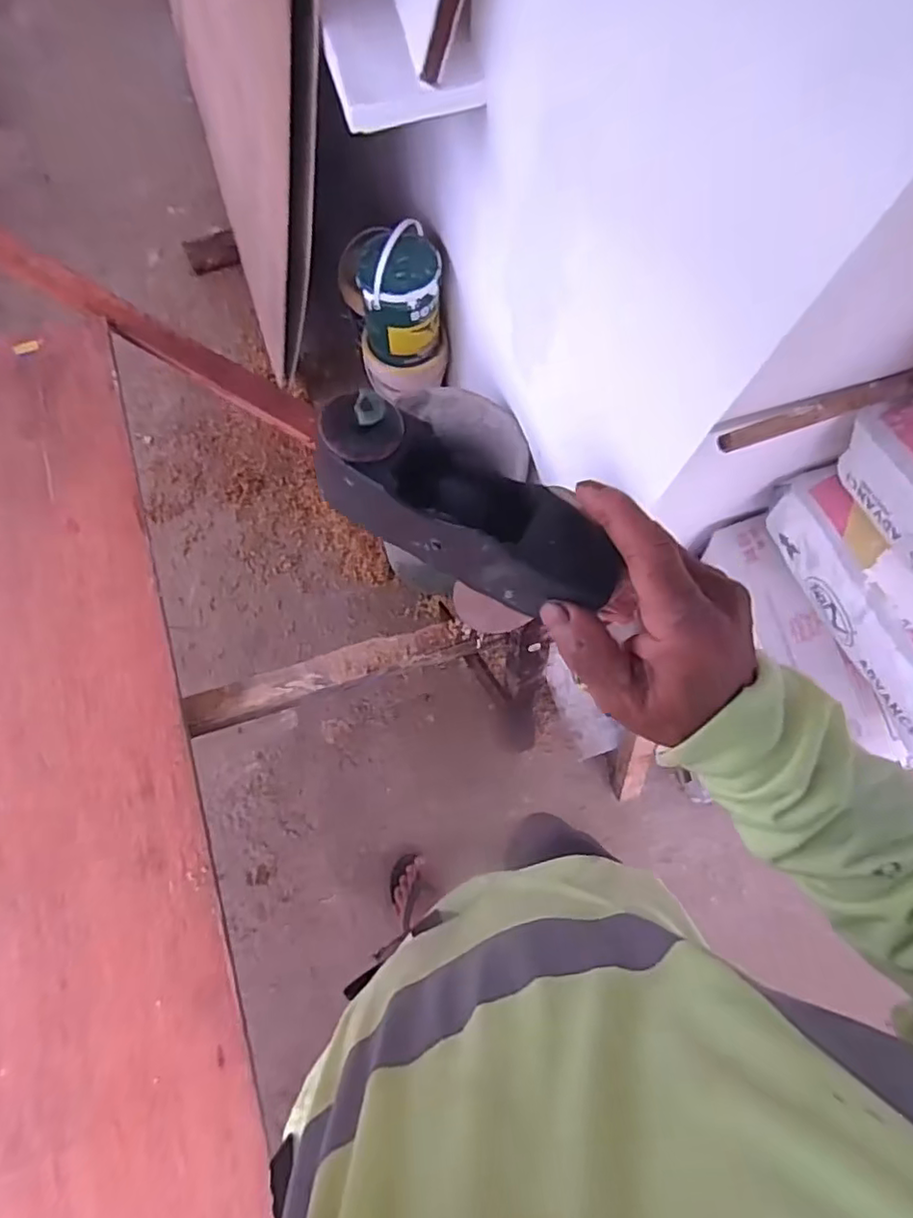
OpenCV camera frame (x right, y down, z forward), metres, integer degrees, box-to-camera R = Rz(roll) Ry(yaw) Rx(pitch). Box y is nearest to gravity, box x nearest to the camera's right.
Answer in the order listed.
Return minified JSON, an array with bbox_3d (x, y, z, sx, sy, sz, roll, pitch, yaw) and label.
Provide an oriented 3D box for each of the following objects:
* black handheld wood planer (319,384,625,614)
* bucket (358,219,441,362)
[{"bbox_3d":[0.006,-0.044,0.270,0.141,0.042,0.049,28,74,0],"label":"black handheld wood planer"},{"bbox_3d":[-0.117,-0.672,1.307,0.162,0.262,0.155,1,72,-3],"label":"bucket"}]

